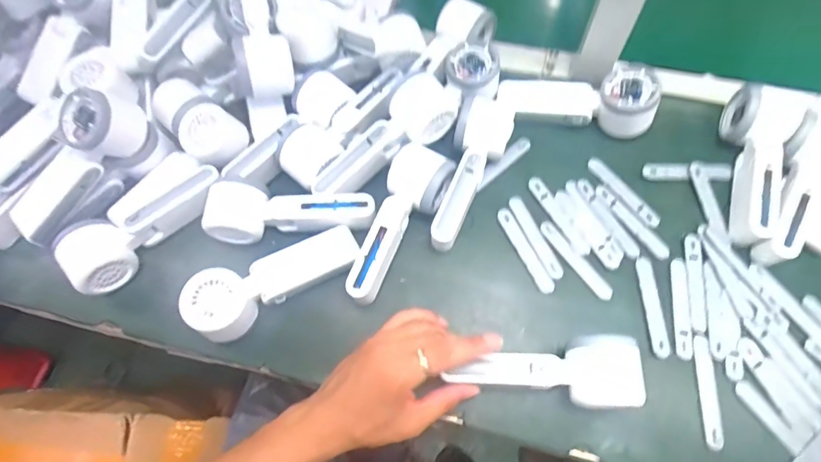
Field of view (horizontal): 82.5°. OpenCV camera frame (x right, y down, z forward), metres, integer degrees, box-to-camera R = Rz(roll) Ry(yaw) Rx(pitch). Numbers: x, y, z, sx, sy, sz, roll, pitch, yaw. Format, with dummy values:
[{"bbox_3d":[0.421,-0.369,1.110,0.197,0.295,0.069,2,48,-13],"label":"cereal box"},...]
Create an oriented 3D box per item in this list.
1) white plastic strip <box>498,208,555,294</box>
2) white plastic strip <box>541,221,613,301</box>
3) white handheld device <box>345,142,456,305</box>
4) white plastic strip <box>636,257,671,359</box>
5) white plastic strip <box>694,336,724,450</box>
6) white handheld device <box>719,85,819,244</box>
[{"bbox_3d":[0.115,0.019,0.471,0.017,0.004,0.095,-24,68,-9],"label":"white plastic strip"},{"bbox_3d":[0.165,0.029,0.469,0.018,0.006,0.094,-34,70,-13],"label":"white plastic strip"},{"bbox_3d":[-0.009,-0.005,0.462,0.061,0.041,0.164,20,70,11],"label":"white handheld device"},{"bbox_3d":[0.231,0.071,0.447,0.016,0.004,0.095,-1,66,4],"label":"white plastic strip"},{"bbox_3d":[0.260,0.139,0.409,0.015,0.005,0.092,4,67,3],"label":"white plastic strip"},{"bbox_3d":[0.343,-0.070,0.468,0.060,0.047,0.158,21,70,11],"label":"white handheld device"}]

